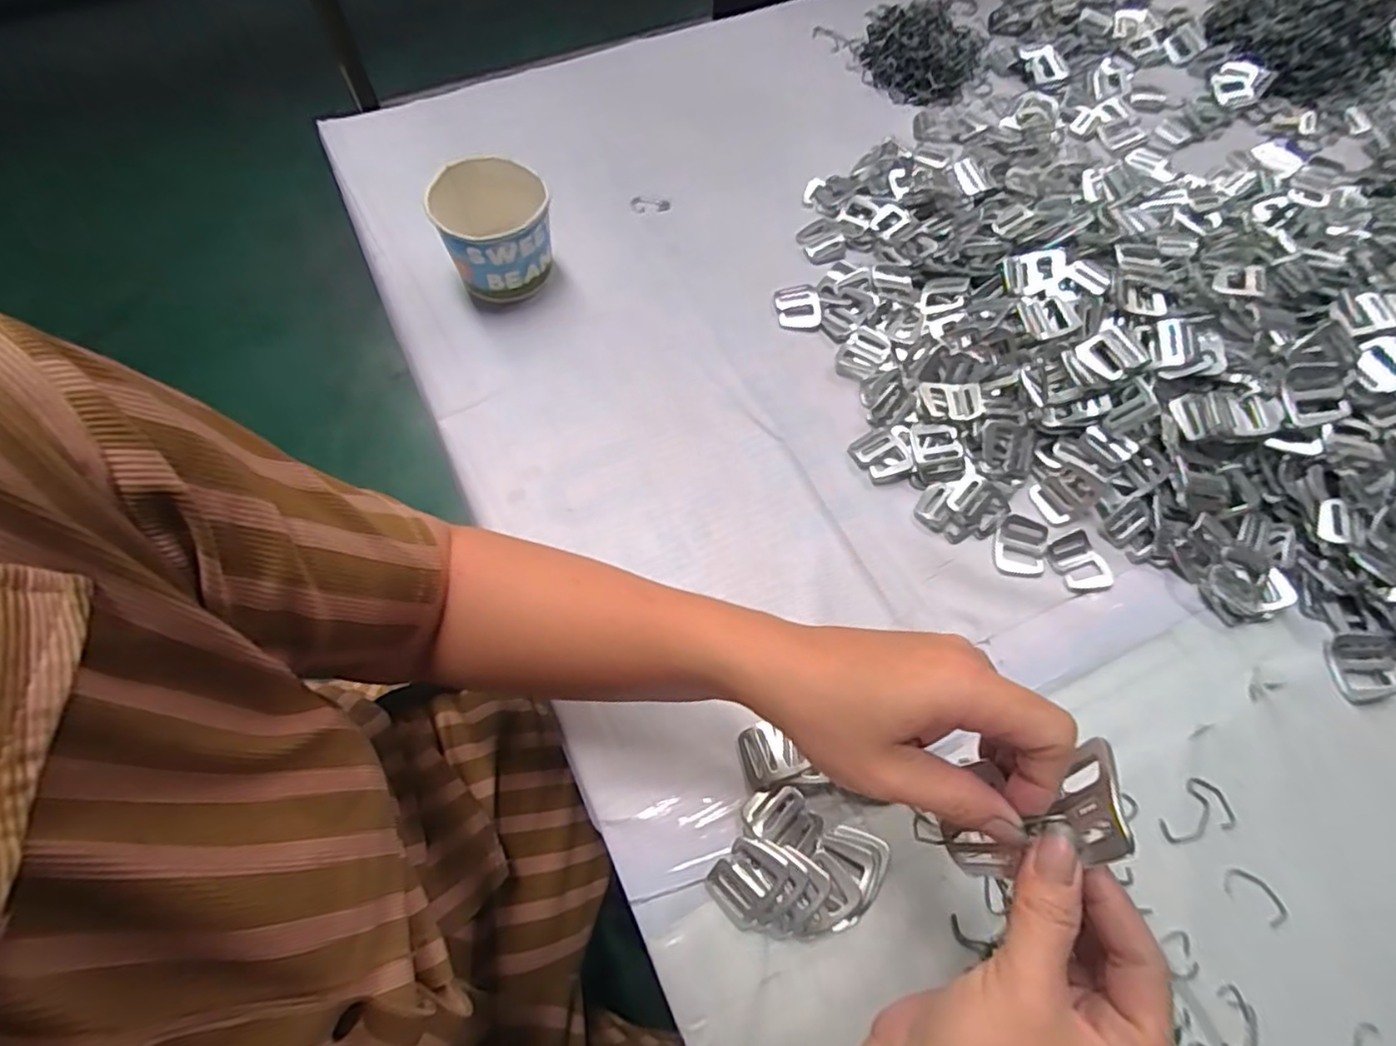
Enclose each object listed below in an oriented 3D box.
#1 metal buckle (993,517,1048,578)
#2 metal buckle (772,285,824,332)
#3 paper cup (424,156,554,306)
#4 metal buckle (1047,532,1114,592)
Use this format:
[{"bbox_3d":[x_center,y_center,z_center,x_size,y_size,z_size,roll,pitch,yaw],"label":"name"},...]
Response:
[{"bbox_3d":[0.236,0.017,0.473,0.036,0.004,0.045,13,67,5],"label":"metal buckle"},{"bbox_3d":[0.086,-0.186,0.558,0.037,0.004,0.046,-7,67,-4],"label":"metal buckle"},{"bbox_3d":[-0.169,-0.245,0.545,0.087,0.082,0.091,0,66,-1],"label":"paper cup"},{"bbox_3d":[0.279,0.030,0.472,0.035,0.004,0.043,-24,69,-11],"label":"metal buckle"}]

